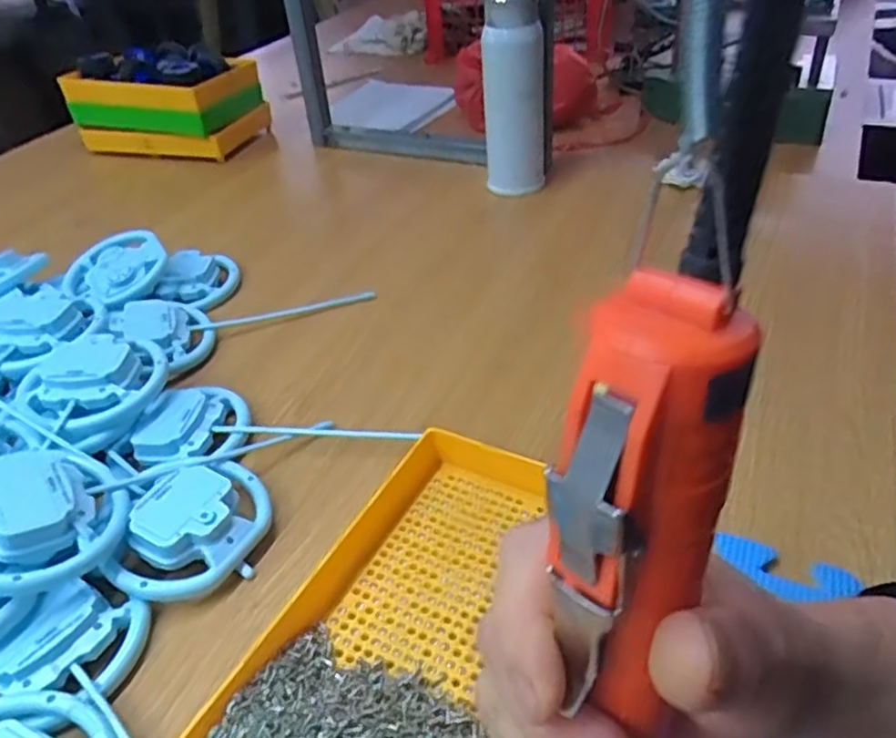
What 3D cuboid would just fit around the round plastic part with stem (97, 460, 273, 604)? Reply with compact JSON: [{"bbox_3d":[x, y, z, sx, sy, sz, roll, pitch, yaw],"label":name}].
[{"bbox_3d":[-0.158,0.098,0.440,0.083,0.041,0.098,-1,39,6],"label":"round plastic part with stem"}]

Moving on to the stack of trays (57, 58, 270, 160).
[{"bbox_3d":[-0.410,-0.388,1.027,0.246,0.104,0.146,11,42,20],"label":"stack of trays"}]

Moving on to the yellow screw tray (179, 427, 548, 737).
[{"bbox_3d":[-0.008,0.137,0.368,0.154,0.039,0.256,15,43,24],"label":"yellow screw tray"}]

